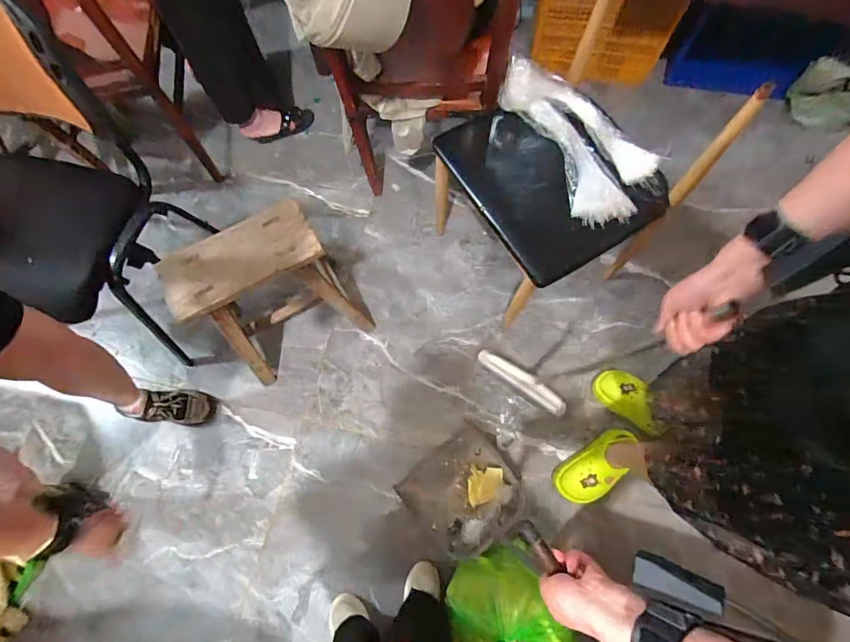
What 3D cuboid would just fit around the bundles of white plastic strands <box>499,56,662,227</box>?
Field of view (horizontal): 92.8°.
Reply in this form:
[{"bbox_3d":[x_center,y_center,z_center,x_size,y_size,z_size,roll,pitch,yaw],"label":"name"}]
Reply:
[{"bbox_3d":[0.374,-0.426,0.926,0.252,0.111,0.418,-21,73,-6],"label":"bundles of white plastic strands"}]

